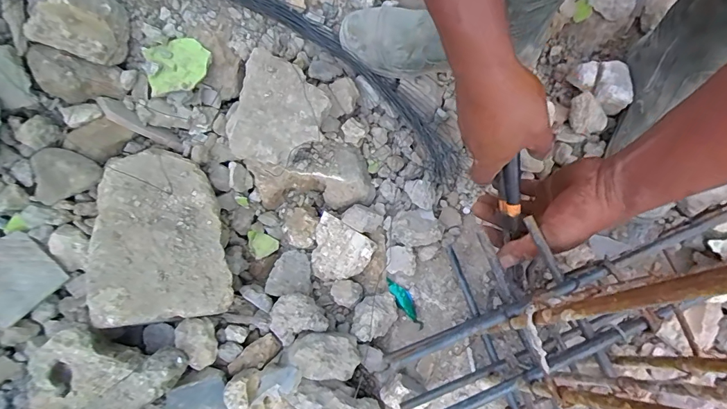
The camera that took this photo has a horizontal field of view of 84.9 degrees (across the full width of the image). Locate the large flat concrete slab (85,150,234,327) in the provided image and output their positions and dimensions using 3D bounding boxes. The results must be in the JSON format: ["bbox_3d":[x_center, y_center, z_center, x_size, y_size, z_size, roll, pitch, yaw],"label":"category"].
[{"bbox_3d":[-0.231,0.027,0.440,0.133,0.043,0.202,-15,67,-7],"label":"large flat concrete slab"}]

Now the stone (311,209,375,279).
[{"bbox_3d":[-0.026,0.056,0.515,0.076,0.020,0.081,0,92,-9],"label":"stone"}]

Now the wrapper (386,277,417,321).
[{"bbox_3d":[0.050,0.116,0.498,0.019,0.008,0.059,-33,70,-14],"label":"wrapper"}]

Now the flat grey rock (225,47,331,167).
[{"bbox_3d":[-0.099,-0.113,0.468,0.107,0.031,0.130,14,67,6],"label":"flat grey rock"}]

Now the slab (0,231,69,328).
[{"bbox_3d":[-0.393,0.076,0.439,0.079,0.009,0.090,-42,91,-15],"label":"slab"}]

